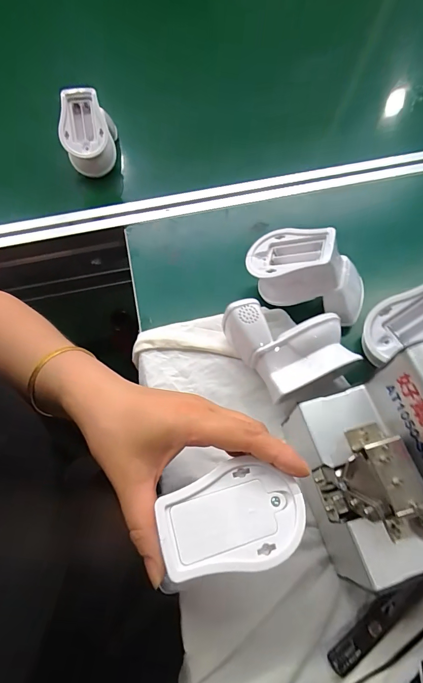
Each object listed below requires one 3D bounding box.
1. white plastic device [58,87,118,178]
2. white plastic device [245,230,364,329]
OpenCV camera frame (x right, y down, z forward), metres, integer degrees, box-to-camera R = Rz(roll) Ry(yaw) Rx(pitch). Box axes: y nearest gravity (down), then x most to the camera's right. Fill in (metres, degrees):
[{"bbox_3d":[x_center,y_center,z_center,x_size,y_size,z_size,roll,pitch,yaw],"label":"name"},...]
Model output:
[{"bbox_3d":[-0.166,-0.277,0.474,0.070,0.087,0.063,-18,63,-8],"label":"white plastic device"},{"bbox_3d":[0.101,-0.075,0.362,0.127,0.075,0.060,13,63,8],"label":"white plastic device"}]

